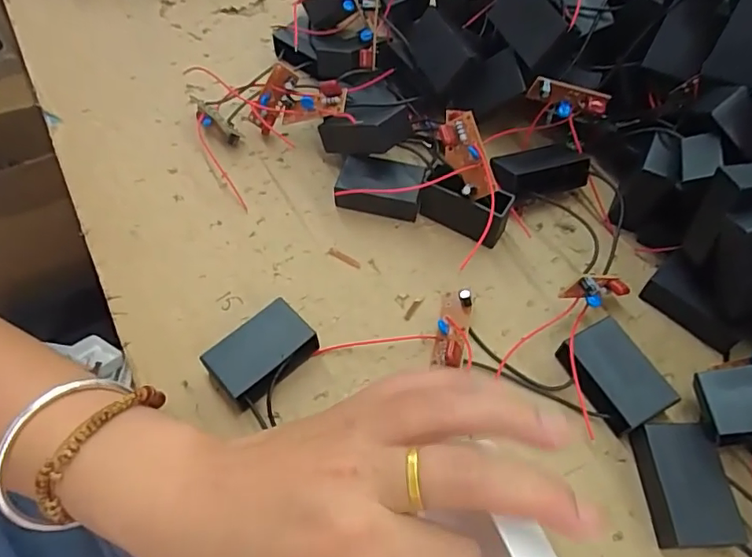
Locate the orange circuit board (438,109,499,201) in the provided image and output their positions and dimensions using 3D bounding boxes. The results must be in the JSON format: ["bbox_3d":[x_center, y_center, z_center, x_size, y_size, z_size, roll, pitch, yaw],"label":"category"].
[{"bbox_3d":[0.048,-0.066,0.281,0.021,0.012,0.047,-20,82,-12],"label":"orange circuit board"}]

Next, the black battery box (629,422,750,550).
[{"bbox_3d":[0.130,0.087,0.225,0.032,0.017,0.047,-3,59,-1],"label":"black battery box"}]

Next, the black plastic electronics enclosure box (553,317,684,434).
[{"bbox_3d":[0.111,0.046,0.249,0.030,0.018,0.047,-25,62,-14],"label":"black plastic electronics enclosure box"}]

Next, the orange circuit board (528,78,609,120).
[{"bbox_3d":[0.110,-0.102,0.306,0.045,0.018,0.008,13,59,-8],"label":"orange circuit board"}]

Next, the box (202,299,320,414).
[{"bbox_3d":[-0.054,0.036,0.254,0.046,0.019,0.030,-36,65,-20],"label":"box"}]

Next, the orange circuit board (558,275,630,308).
[{"bbox_3d":[0.108,0.005,0.259,0.040,0.018,0.012,0,53,-37],"label":"orange circuit board"}]

